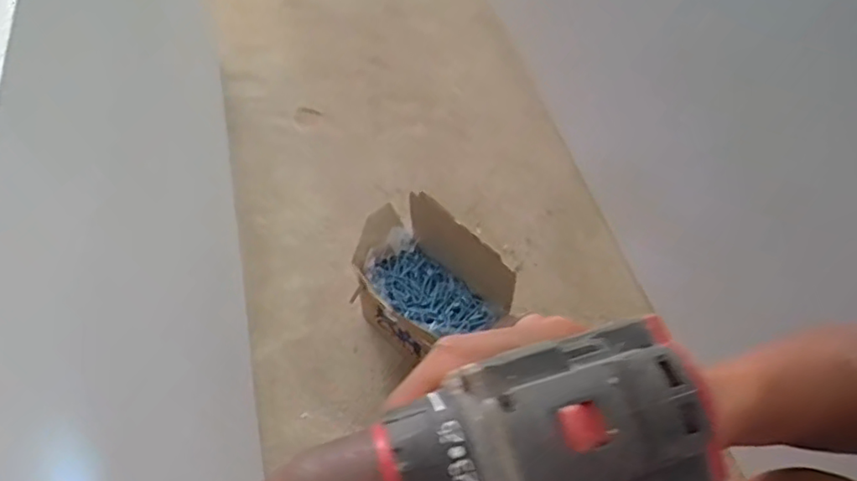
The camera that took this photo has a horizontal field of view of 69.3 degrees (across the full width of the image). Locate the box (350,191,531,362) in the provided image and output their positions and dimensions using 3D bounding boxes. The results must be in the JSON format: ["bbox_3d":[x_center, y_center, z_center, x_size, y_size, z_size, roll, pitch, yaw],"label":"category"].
[{"bbox_3d":[-0.011,0.055,0.730,0.205,0.190,0.109,37,63,25],"label":"box"}]

